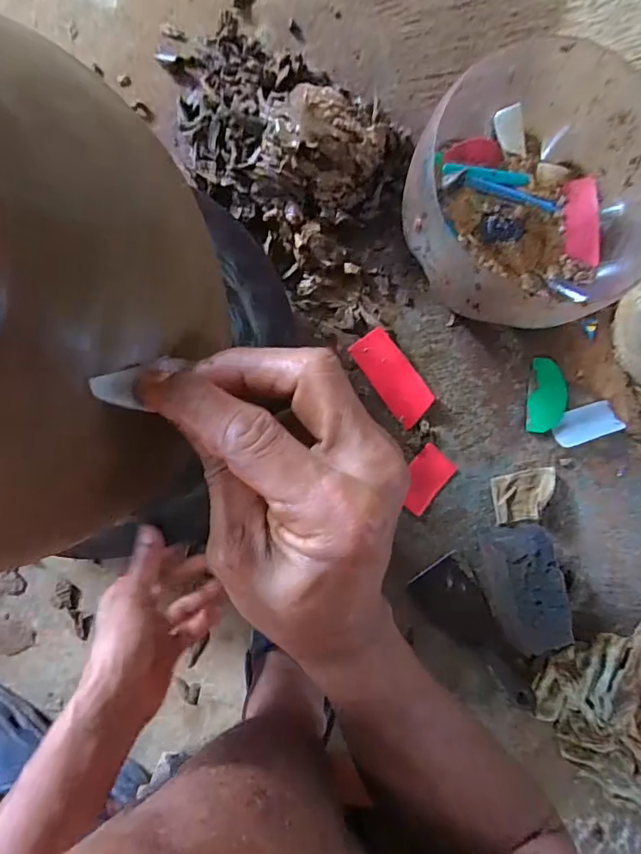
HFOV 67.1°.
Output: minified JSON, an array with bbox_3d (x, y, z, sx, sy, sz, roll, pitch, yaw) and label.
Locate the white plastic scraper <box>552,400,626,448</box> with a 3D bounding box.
[{"bbox_3d":[0.307,-0.004,0.556,0.076,0.008,0.039,-18,73,-2],"label":"white plastic scraper"}]

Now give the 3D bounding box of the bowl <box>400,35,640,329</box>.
[{"bbox_3d":[0.207,-0.235,0.493,0.256,0.133,0.238,0,91,-5],"label":"bowl"}]

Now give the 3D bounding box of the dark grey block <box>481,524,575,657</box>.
[{"bbox_3d":[0.221,0.172,0.528,0.071,0.062,0.120,-13,93,-5],"label":"dark grey block"}]

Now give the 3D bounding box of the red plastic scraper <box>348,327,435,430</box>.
[{"bbox_3d":[0.082,-0.056,0.540,0.047,0.004,0.109,-34,93,17],"label":"red plastic scraper"}]

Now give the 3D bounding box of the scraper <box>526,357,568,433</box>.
[{"bbox_3d":[0.263,-0.035,0.557,0.042,0.004,0.084,6,88,2],"label":"scraper"}]

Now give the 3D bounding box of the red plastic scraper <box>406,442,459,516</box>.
[{"bbox_3d":[0.118,0.060,0.547,0.045,0.005,0.072,40,88,-5],"label":"red plastic scraper"}]

